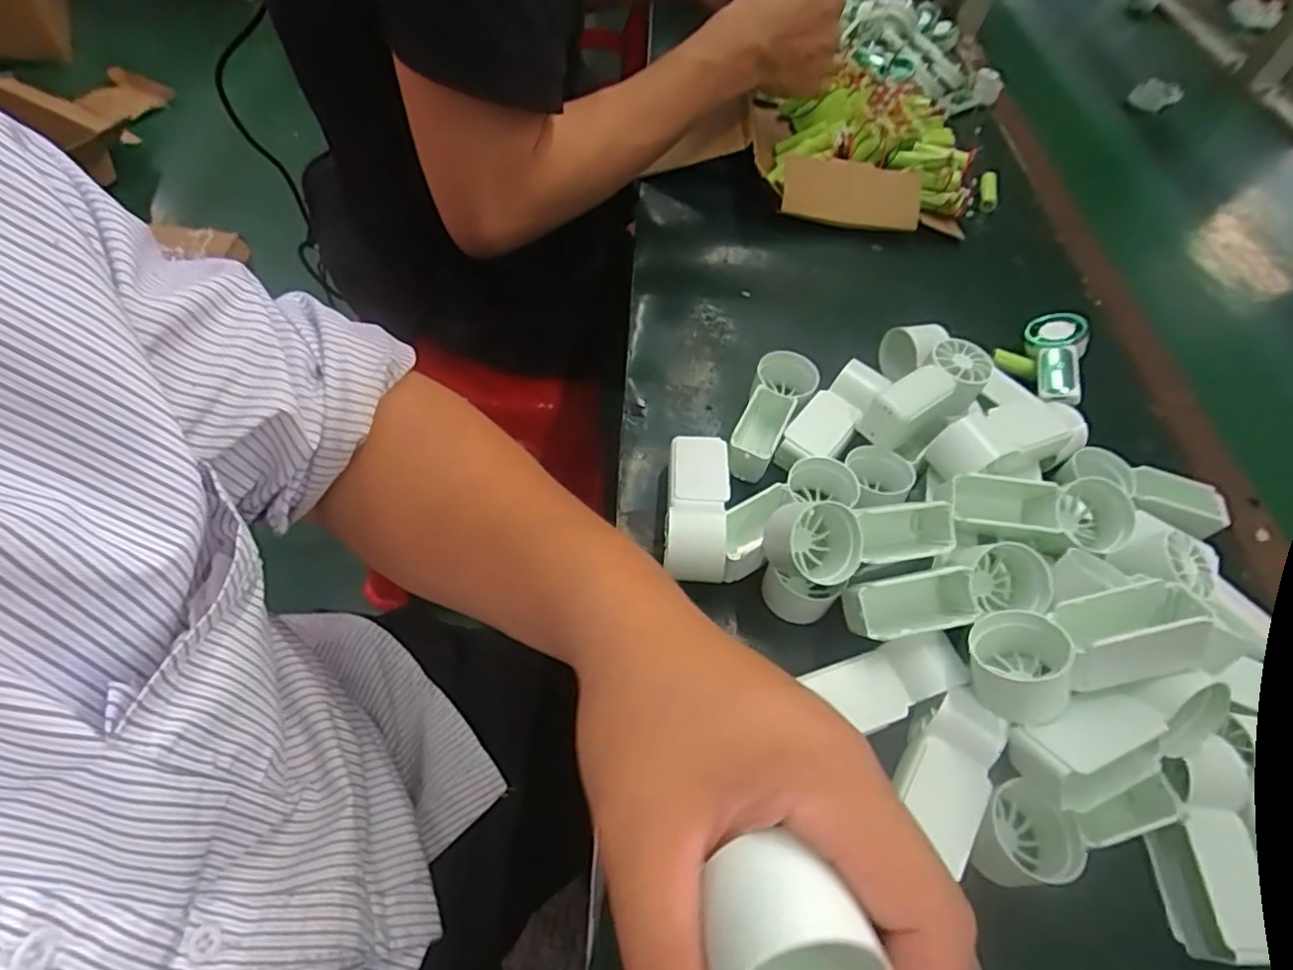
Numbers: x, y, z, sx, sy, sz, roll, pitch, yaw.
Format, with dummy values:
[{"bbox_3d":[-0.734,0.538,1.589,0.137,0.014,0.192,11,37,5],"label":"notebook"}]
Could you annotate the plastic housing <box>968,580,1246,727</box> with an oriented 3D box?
[{"bbox_3d":[0.196,0.073,0.286,0.097,0.038,0.044,-23,52,21],"label":"plastic housing"}]

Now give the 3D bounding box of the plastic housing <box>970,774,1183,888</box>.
[{"bbox_3d":[0.193,0.150,0.295,0.096,0.040,0.041,-10,57,-17],"label":"plastic housing"}]

